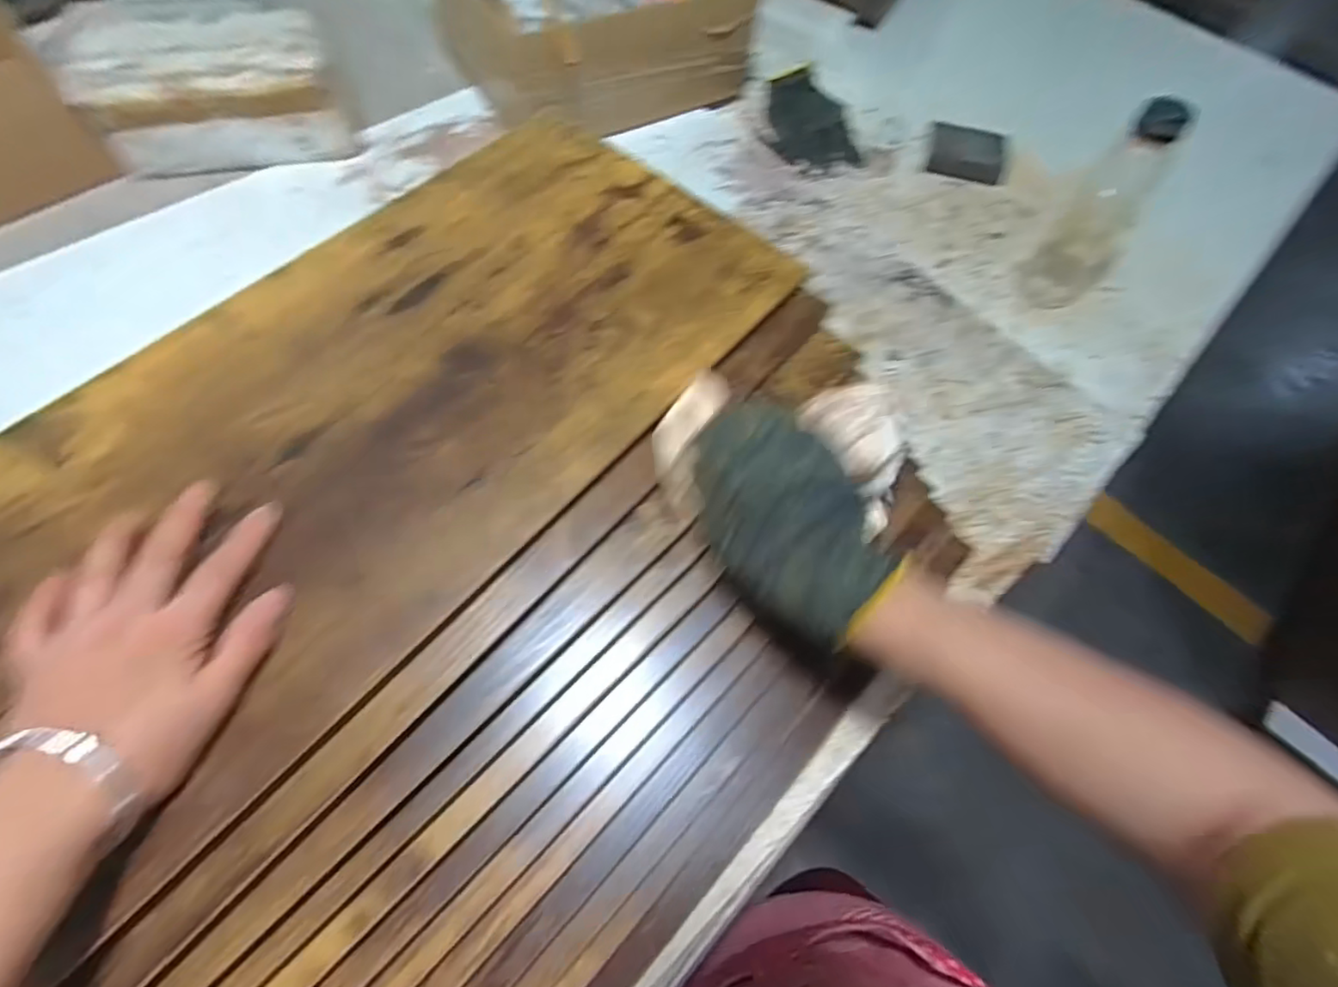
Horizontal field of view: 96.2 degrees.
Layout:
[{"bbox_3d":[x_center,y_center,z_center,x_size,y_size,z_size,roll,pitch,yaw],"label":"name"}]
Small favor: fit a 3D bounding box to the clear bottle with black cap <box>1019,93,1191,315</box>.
[{"bbox_3d":[0.436,-0.283,0.593,0.073,0.184,0.060,41,68,14],"label":"clear bottle with black cap"}]

